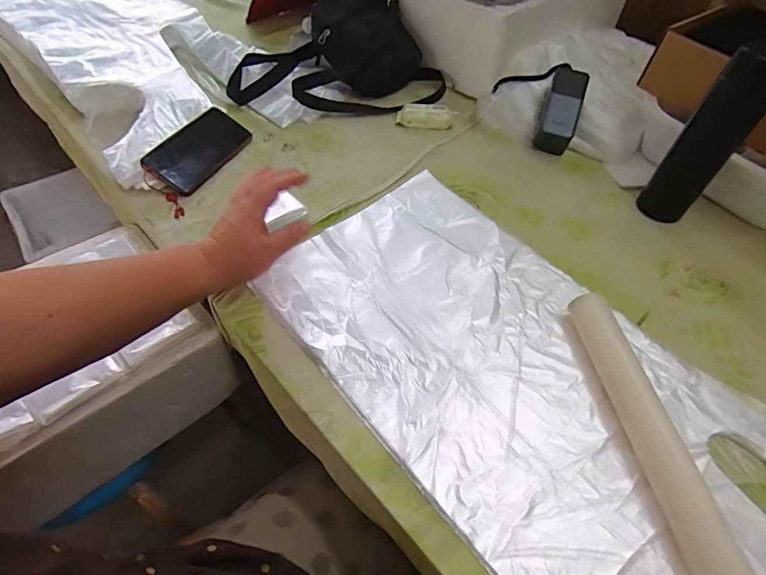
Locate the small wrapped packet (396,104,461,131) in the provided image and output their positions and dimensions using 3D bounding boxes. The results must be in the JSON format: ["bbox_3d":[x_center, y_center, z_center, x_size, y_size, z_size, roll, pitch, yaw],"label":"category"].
[{"bbox_3d":[0.074,-0.292,0.730,0.099,0.025,0.043,7,51,2],"label":"small wrapped packet"}]

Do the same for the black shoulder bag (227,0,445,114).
[{"bbox_3d":[-0.081,-0.417,0.753,0.383,0.128,0.195,3,52,0],"label":"black shoulder bag"}]

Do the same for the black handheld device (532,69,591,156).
[{"bbox_3d":[0.290,-0.296,0.690,0.058,0.043,0.154,17,81,13],"label":"black handheld device"}]

